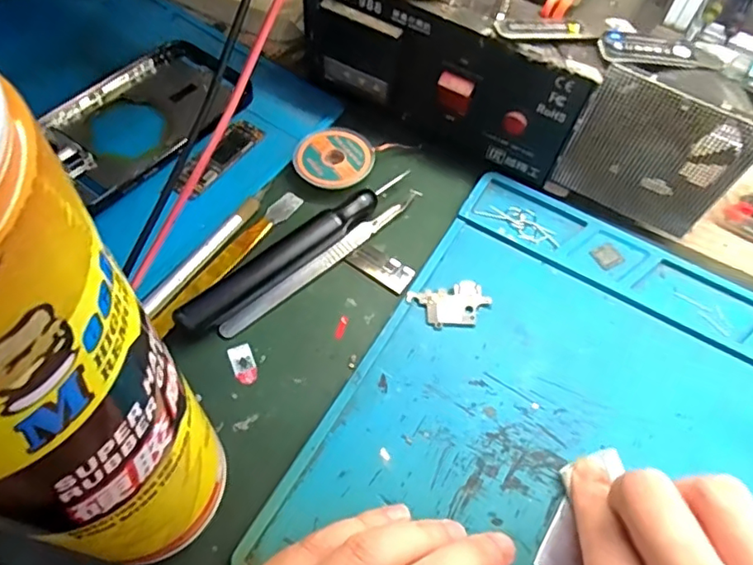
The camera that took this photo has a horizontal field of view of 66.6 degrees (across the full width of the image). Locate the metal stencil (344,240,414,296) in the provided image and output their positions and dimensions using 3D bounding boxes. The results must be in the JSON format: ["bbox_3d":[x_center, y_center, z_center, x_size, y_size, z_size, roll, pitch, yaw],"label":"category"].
[{"bbox_3d":[0.003,-0.009,0.305,0.034,0.004,0.018,34,64,16],"label":"metal stencil"}]

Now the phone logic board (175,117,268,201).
[{"bbox_3d":[-0.091,-0.072,0.328,0.018,0.007,0.064,32,64,15],"label":"phone logic board"}]

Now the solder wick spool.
[{"bbox_3d":[-0.024,-0.071,0.331,0.044,0.009,0.042,1,60,-2],"label":"solder wick spool"}]

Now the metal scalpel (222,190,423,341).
[{"bbox_3d":[-0.025,-0.013,0.303,0.135,0.006,0.008,-39,69,-22],"label":"metal scalpel"}]

